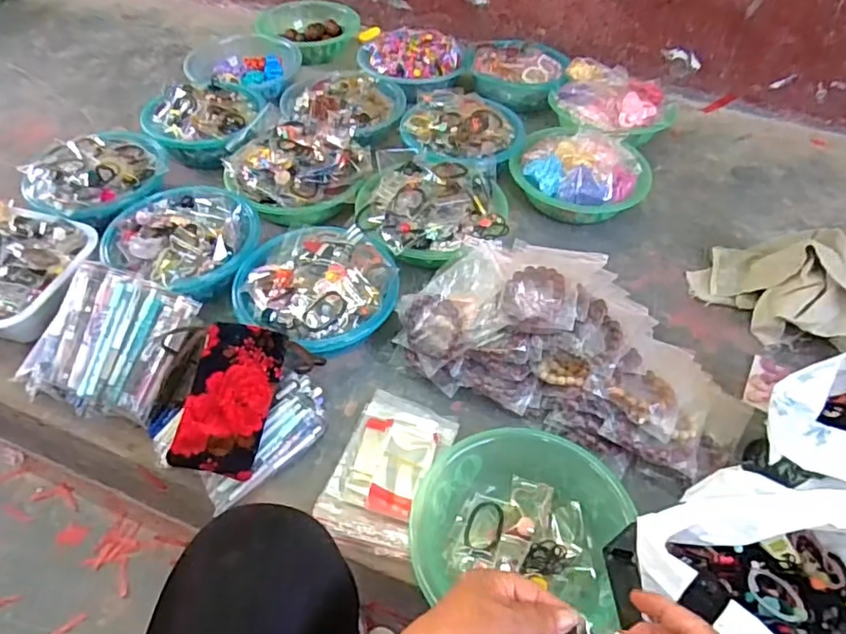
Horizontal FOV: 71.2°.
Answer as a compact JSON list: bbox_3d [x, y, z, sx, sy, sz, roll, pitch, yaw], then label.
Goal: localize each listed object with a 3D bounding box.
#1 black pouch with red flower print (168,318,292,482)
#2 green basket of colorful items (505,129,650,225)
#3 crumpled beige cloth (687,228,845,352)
[{"bbox_3d":[-0.223,0.093,0.687,0.092,0.015,0.173,15,65,-12],"label":"black pouch with red flower print"},{"bbox_3d":[0.274,-0.250,1.034,0.224,0.103,0.212,1,49,-1],"label":"green basket of colorful items"},{"bbox_3d":[0.557,-0.053,0.885,0.193,0.108,0.247,-32,57,-27],"label":"crumpled beige cloth"}]

